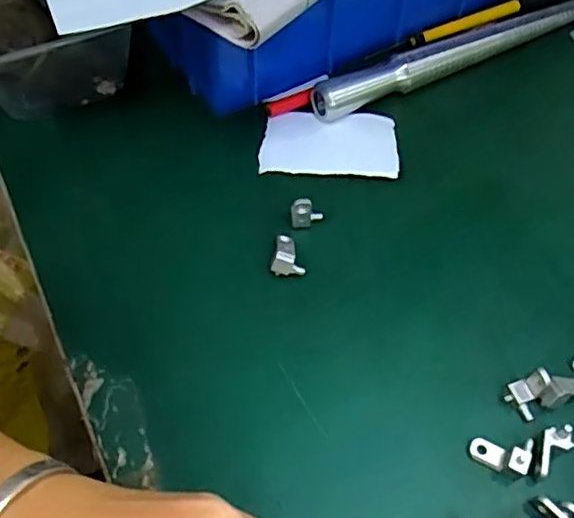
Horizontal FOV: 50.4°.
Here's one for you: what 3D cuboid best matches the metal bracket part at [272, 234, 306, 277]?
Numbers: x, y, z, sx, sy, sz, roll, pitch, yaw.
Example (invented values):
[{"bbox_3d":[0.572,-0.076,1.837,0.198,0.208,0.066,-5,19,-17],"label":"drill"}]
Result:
[{"bbox_3d":[0.002,-0.002,0.316,0.017,0.013,0.023,7,56,5],"label":"metal bracket part"}]

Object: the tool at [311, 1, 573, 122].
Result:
[{"bbox_3d":[0.116,-0.133,0.391,0.217,0.023,0.019,-23,59,-15],"label":"tool"}]

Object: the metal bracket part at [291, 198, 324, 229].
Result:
[{"bbox_3d":[0.011,-0.025,0.323,0.018,0.023,0.006,-14,57,-9],"label":"metal bracket part"}]

